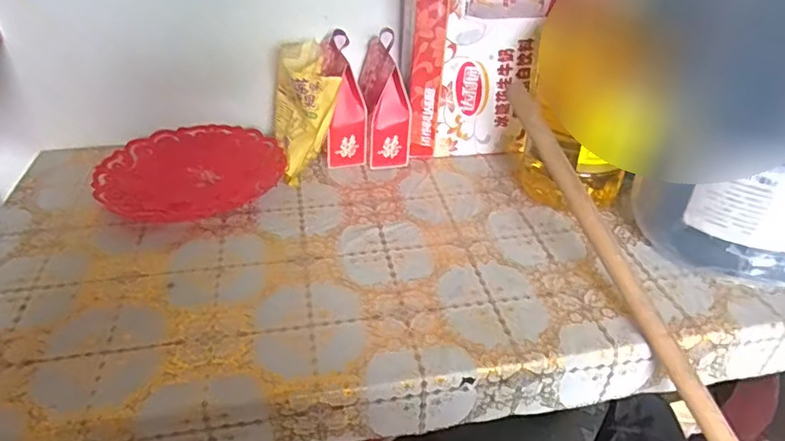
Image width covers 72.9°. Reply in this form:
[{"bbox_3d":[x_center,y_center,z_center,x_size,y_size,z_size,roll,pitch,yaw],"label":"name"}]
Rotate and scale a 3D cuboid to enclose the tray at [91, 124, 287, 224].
[{"bbox_3d":[-0.338,-0.090,0.911,0.289,0.044,0.264,-11,38,-16],"label":"tray"}]

